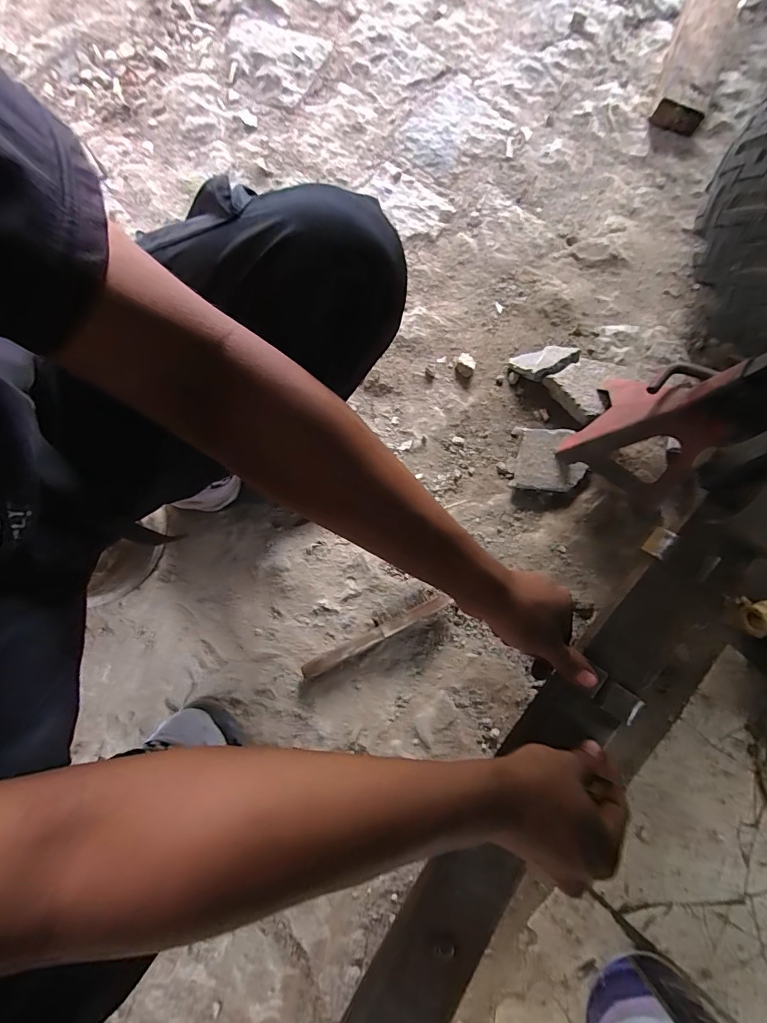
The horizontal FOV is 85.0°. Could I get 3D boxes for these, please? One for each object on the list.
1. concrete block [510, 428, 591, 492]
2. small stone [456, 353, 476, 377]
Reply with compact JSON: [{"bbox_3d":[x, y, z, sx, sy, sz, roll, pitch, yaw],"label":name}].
[{"bbox_3d":[0.270,-0.085,0.689,0.108,0.041,0.107,12,78,2],"label":"concrete block"},{"bbox_3d":[0.147,-0.261,0.746,0.032,0.018,0.040,26,79,5],"label":"small stone"}]

